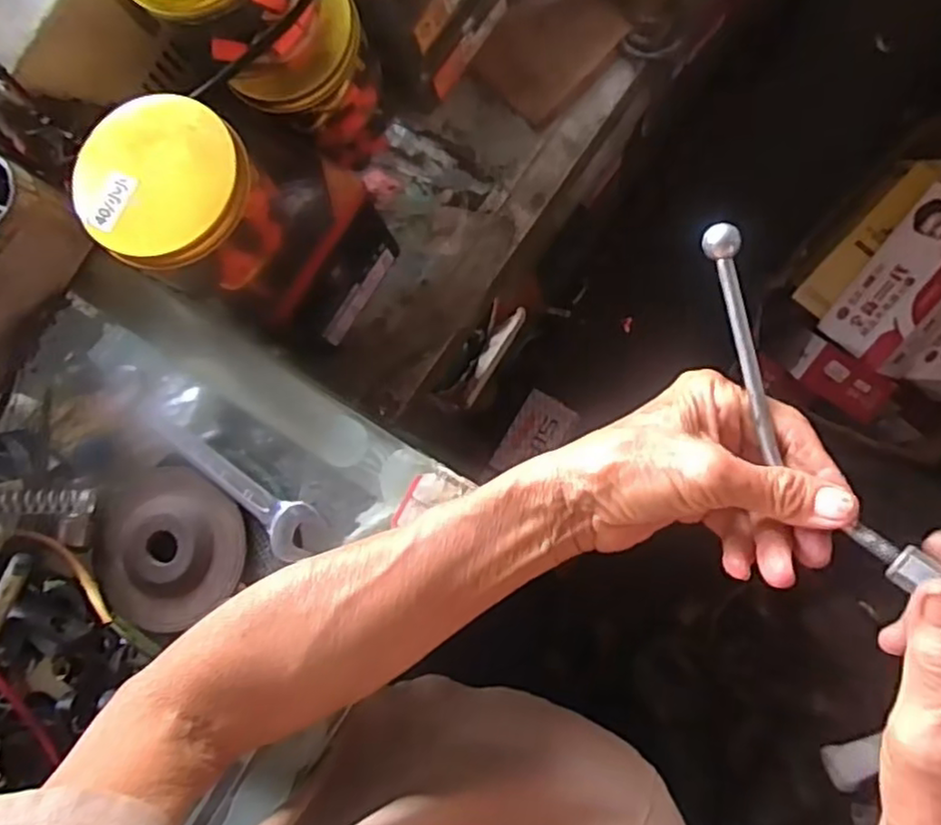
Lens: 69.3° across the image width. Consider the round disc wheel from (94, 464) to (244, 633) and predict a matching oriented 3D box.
[{"bbox_3d":[-0.158,0.071,0.359,0.083,0.014,0.082,-1,83,7],"label":"round disc wheel"}]

